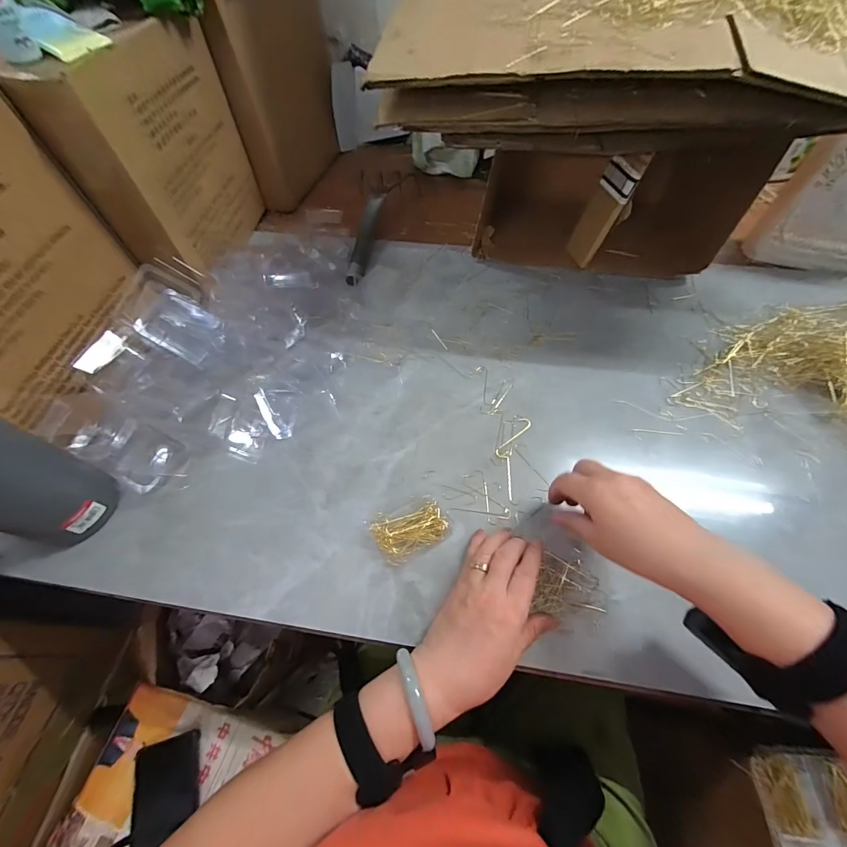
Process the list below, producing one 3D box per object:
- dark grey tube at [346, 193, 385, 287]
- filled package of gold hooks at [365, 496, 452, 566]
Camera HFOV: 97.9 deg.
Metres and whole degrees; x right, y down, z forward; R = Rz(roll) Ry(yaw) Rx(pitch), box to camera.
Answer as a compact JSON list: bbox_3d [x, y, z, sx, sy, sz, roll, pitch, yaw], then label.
[{"bbox_3d":[-0.094,-0.315,0.616,0.029,0.029,0.231,5,60,4],"label":"dark grey tube"},{"bbox_3d":[-0.015,0.105,0.378,0.073,0.019,0.054,-26,63,-14],"label":"filled package of gold hooks"}]

